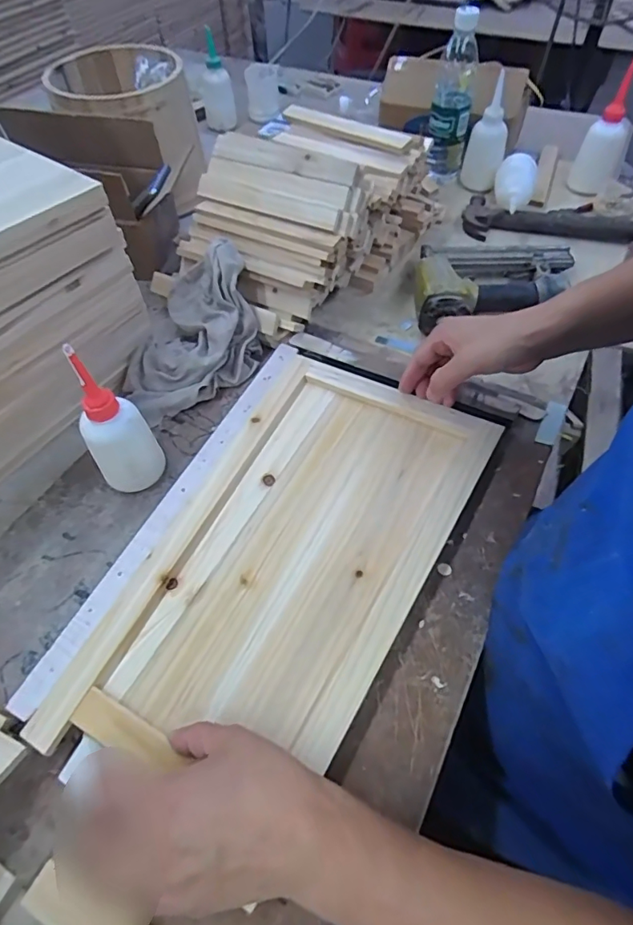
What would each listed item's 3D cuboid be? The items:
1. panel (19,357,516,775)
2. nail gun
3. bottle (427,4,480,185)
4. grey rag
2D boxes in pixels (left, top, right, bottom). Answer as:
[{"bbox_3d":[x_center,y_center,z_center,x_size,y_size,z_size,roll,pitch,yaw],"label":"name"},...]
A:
[{"bbox_3d":[-0.024,0.073,0.458,0.243,0.021,0.432,27,61,17],"label":"panel"},{"bbox_3d":[0.242,-0.240,0.656,0.220,0.060,0.154,2,57,2],"label":"nail gun"},{"bbox_3d":[0.219,-0.580,0.779,0.065,0.205,0.082,10,57,7],"label":"bottle"},{"bbox_3d":[-0.156,-0.165,0.597,0.157,0.113,0.212,-10,57,-7],"label":"grey rag"}]

